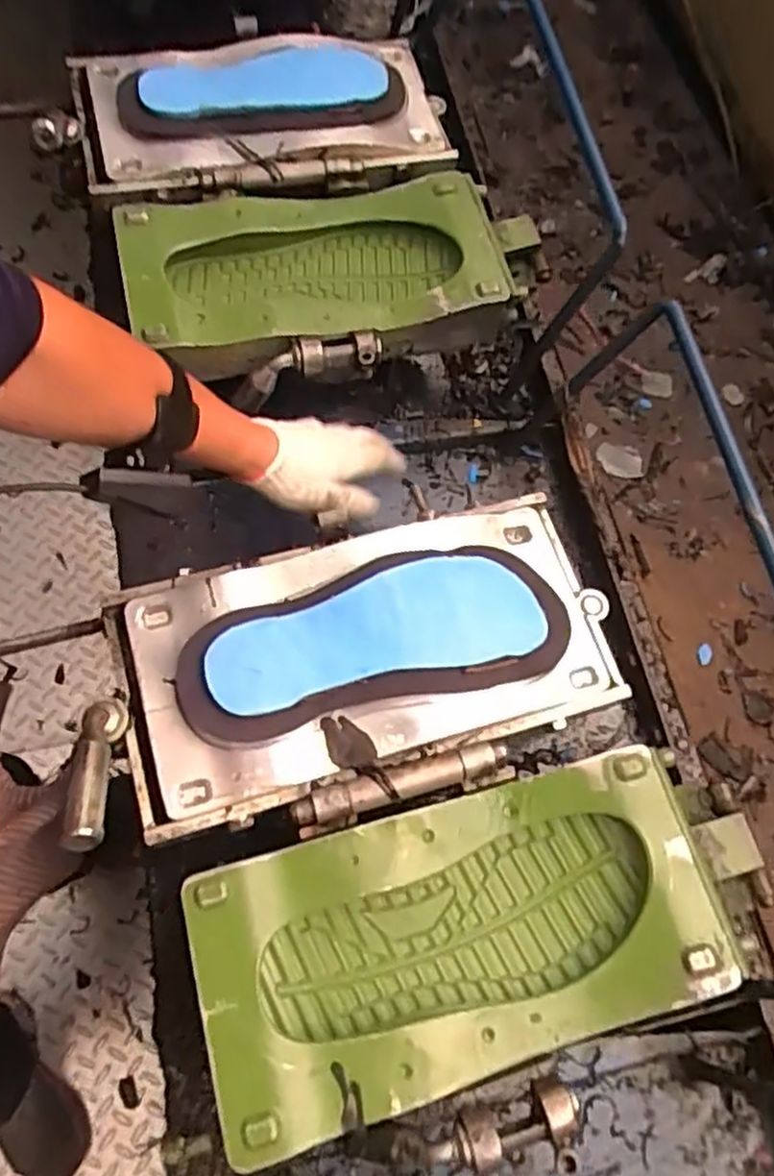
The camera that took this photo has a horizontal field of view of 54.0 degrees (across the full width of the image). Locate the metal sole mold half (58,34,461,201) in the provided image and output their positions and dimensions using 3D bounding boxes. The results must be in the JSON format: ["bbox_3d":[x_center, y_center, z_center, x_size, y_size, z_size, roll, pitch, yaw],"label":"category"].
[{"bbox_3d":[-0.137,-0.521,0.824,0.389,0.074,0.239,-7,71,-5],"label":"metal sole mold half"}]

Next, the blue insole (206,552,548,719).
[{"bbox_3d":[-0.009,0.030,0.573,0.246,0.015,0.086,-12,71,-6],"label":"blue insole"}]

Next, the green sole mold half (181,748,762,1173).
[{"bbox_3d":[0.072,0.230,0.532,0.397,0.064,0.188,-14,71,-7],"label":"green sole mold half"}]

